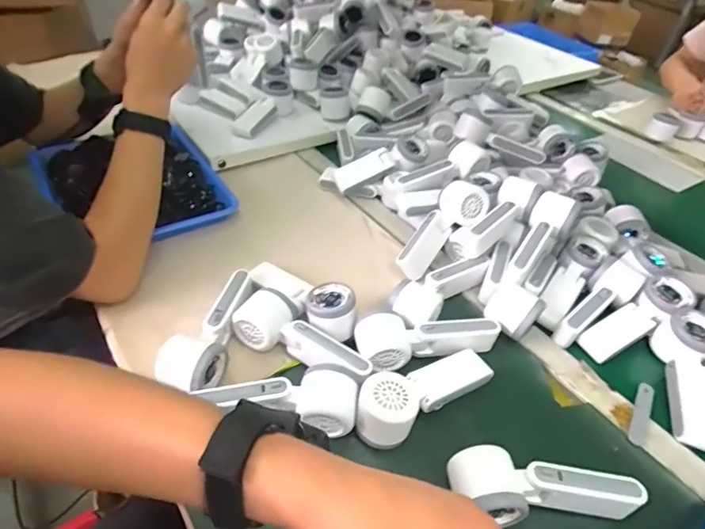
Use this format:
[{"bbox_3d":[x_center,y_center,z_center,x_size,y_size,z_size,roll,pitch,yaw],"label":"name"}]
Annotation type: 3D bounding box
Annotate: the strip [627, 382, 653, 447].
[{"bbox_3d":[0.316,0.161,0.495,0.016,0.007,0.090,27,45,22],"label":"strip"}]

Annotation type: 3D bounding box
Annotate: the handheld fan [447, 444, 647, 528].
[{"bbox_3d":[0.170,0.198,0.407,0.161,0.053,0.053,1,42,-6],"label":"handheld fan"}]

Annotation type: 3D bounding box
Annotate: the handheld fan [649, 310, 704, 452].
[{"bbox_3d":[0.383,0.123,0.509,0.059,0.046,0.164,18,43,13],"label":"handheld fan"}]

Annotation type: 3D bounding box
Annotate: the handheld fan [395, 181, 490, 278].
[{"bbox_3d":[0.126,-0.052,0.637,0.063,0.053,0.177,35,75,29],"label":"handheld fan"}]

